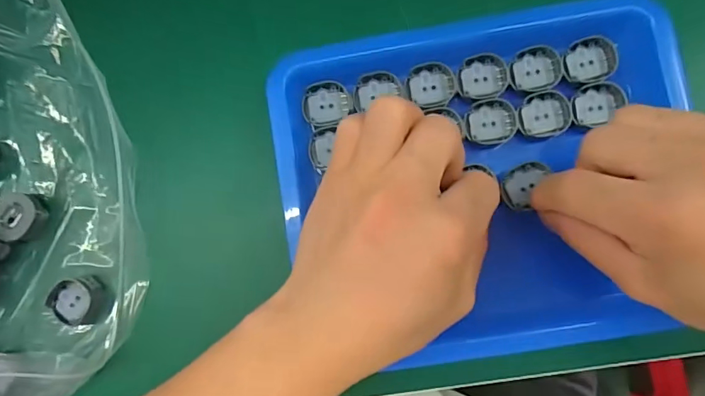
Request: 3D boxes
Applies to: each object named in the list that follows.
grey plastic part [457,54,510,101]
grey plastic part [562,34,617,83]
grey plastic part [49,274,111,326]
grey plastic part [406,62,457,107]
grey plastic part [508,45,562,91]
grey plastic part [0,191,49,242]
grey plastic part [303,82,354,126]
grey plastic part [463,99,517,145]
[{"bbox_3d":[0.074,-0.069,0.259,0.029,0.004,0.025,-12,84,2],"label":"grey plastic part"},{"bbox_3d":[0.133,-0.078,0.256,0.027,0.005,0.024,-16,84,1],"label":"grey plastic part"},{"bbox_3d":[-0.159,0.060,0.262,0.028,0.009,0.026,-11,84,2],"label":"grey plastic part"},{"bbox_3d":[0.045,-0.064,0.261,0.026,0.007,0.026,0,85,3],"label":"grey plastic part"},{"bbox_3d":[0.104,-0.073,0.258,0.028,0.006,0.025,-16,84,1],"label":"grey plastic part"},{"bbox_3d":[-0.193,0.011,0.266,0.026,0.014,0.028,0,85,3],"label":"grey plastic part"},{"bbox_3d":[-0.014,-0.054,0.262,0.027,0.007,0.025,-3,85,3],"label":"grey plastic part"},{"bbox_3d":[0.078,-0.043,0.257,0.028,0.005,0.024,-2,85,3],"label":"grey plastic part"}]

